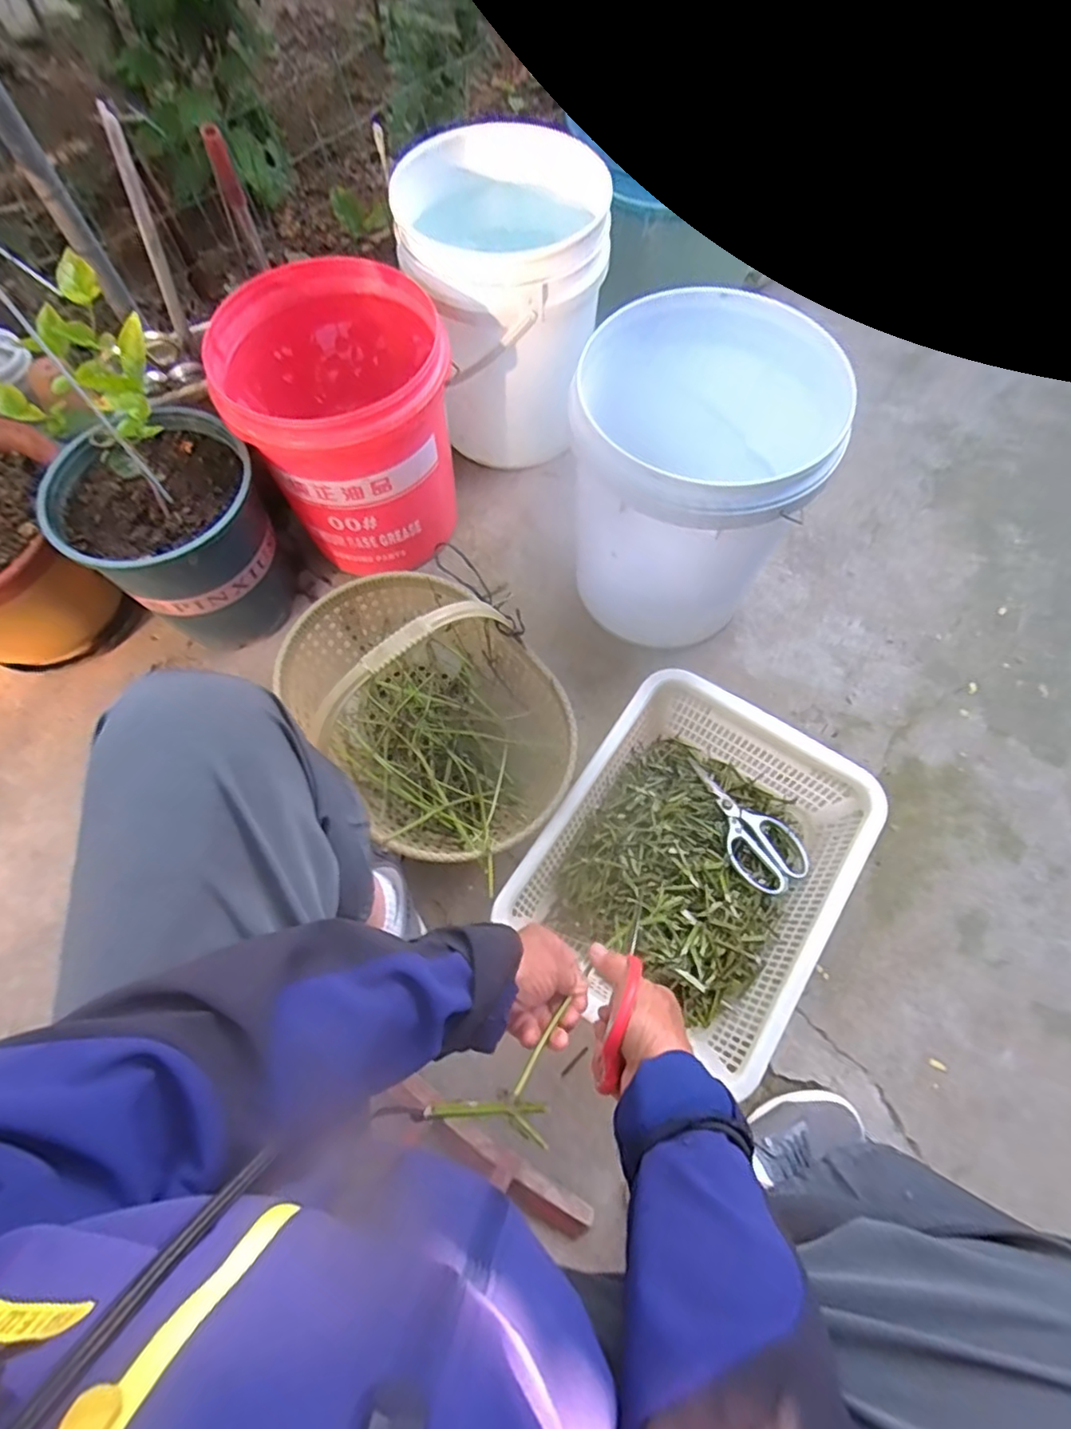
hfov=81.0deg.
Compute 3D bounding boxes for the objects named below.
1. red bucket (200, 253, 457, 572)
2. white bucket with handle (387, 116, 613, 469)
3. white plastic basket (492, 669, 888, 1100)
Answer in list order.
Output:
[{"bbox_3d":[-0.262,-0.408,0.903,0.278,0.300,0.278,-1,67,2],"label":"red bucket"},{"bbox_3d":[-0.048,-0.625,0.977,0.273,0.332,0.283,0,67,-1],"label":"white bucket with handle"},{"bbox_3d":[0.185,0.181,0.774,0.320,0.129,0.404,33,70,13],"label":"white plastic basket"}]

